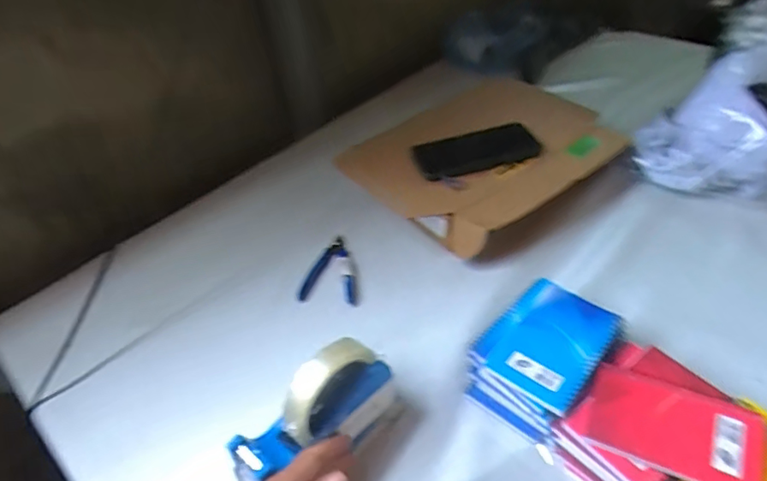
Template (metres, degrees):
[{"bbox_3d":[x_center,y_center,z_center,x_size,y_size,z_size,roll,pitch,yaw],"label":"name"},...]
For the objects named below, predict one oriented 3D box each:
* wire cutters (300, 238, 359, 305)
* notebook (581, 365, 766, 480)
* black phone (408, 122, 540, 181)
[{"bbox_3d":[-0.065,0.036,0.680,0.070,0.013,0.105,1,45,7],"label":"wire cutters"},{"bbox_3d":[0.247,0.159,0.446,0.131,0.009,0.078,15,48,24],"label":"notebook"},{"bbox_3d":[0.132,-0.129,0.735,0.170,0.008,0.080,-17,44,-9],"label":"black phone"}]

